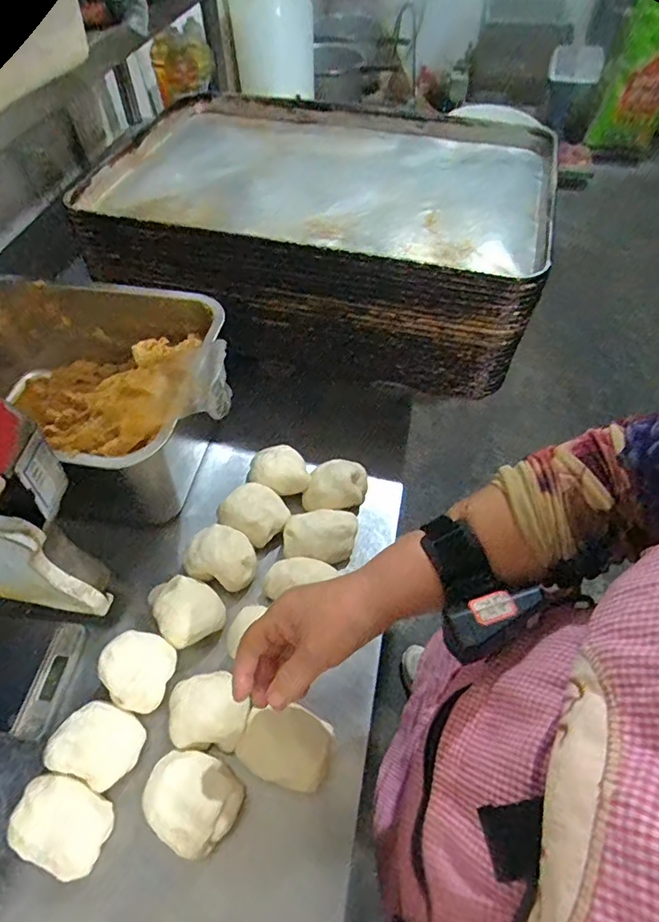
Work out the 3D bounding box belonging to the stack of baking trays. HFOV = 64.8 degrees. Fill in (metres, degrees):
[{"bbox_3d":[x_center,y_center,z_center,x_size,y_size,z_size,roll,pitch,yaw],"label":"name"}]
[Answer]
[{"bbox_3d":[-0.002,-0.352,0.781,0.599,0.173,0.427,14,55,11],"label":"stack of baking trays"}]

